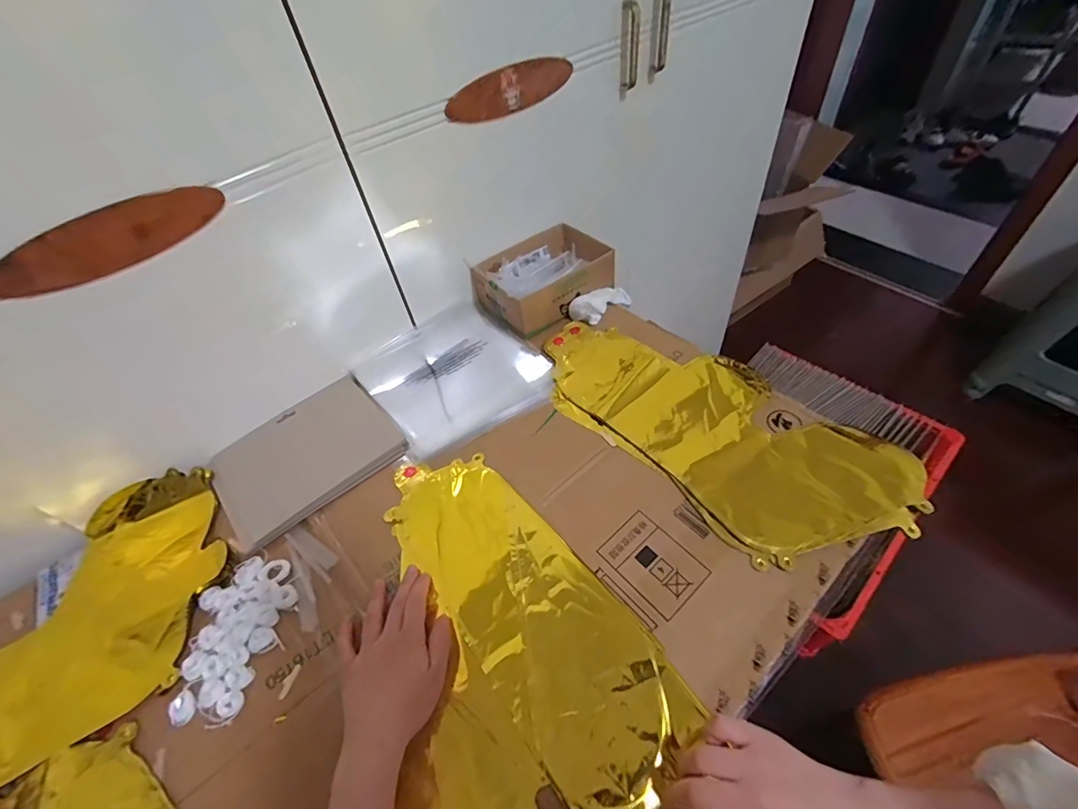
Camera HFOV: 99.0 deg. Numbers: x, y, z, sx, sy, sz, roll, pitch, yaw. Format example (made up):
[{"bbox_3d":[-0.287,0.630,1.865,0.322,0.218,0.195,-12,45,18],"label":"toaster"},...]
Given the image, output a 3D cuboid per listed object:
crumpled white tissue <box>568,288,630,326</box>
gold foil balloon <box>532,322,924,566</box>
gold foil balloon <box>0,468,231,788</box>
[{"bbox_3d":[0.097,-0.155,0.696,0.107,0.033,0.039,-27,52,-32],"label":"crumpled white tissue"},{"bbox_3d":[0.191,0.010,0.545,0.204,0.014,0.424,-36,56,-22],"label":"gold foil balloon"},{"bbox_3d":[-0.514,0.244,0.432,0.416,0.020,0.237,-32,55,-19],"label":"gold foil balloon"}]

